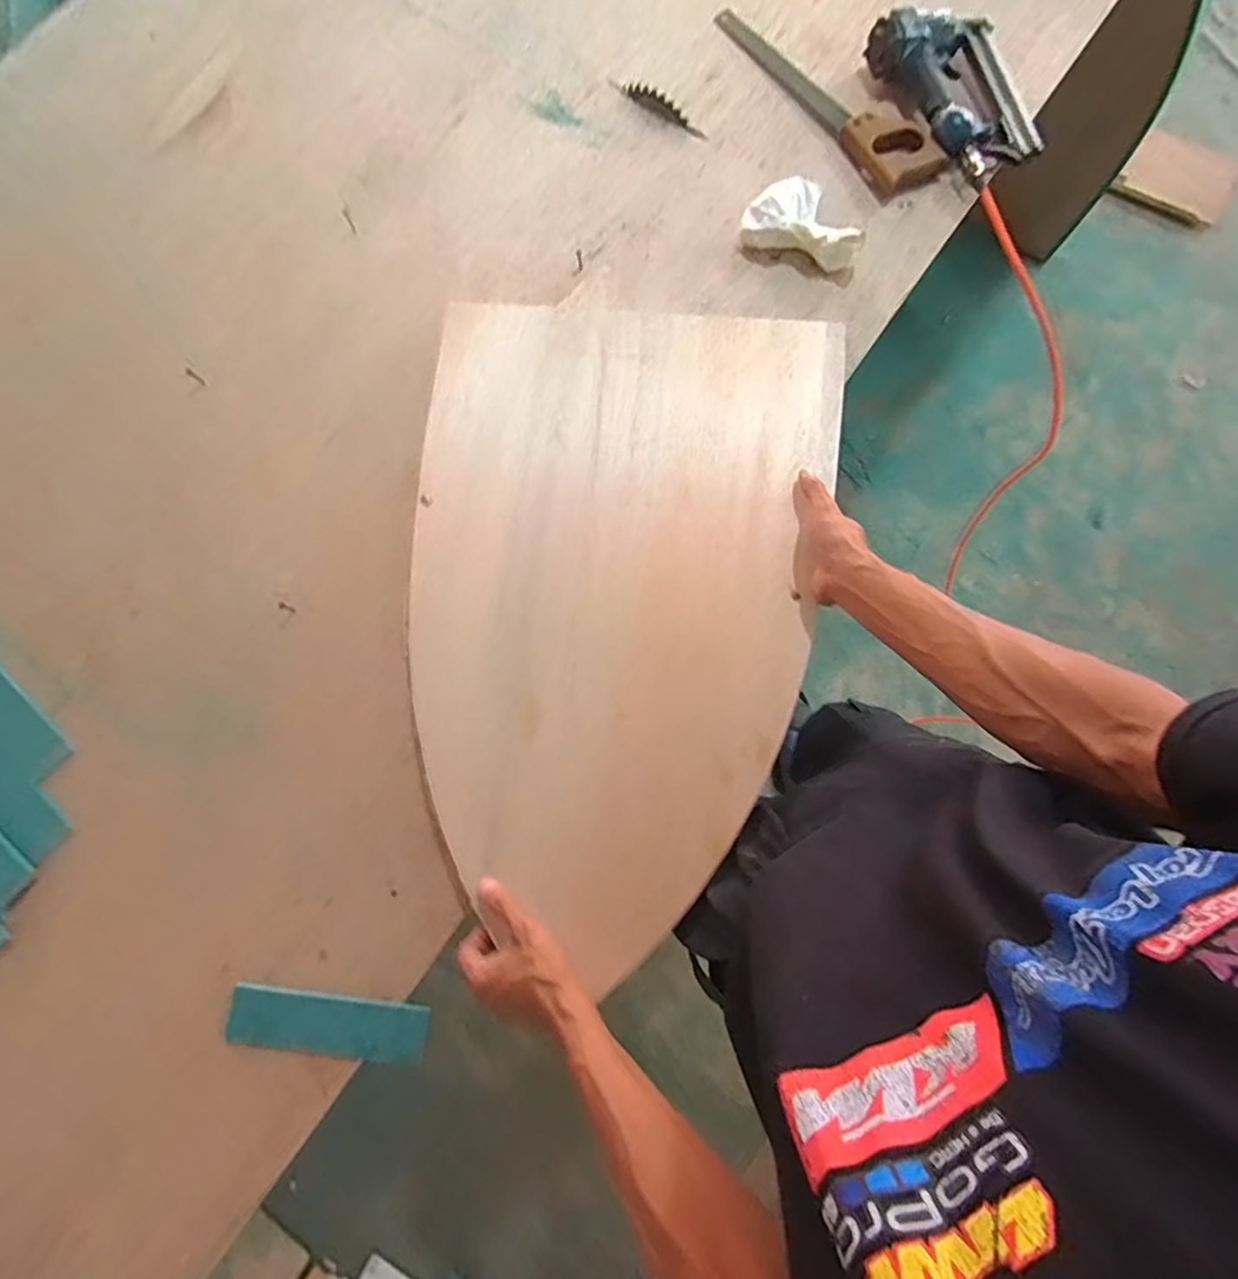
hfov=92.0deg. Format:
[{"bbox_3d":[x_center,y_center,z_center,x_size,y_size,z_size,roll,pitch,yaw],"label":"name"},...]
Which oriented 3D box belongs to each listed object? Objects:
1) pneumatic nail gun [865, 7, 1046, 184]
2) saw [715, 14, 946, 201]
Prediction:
[{"bbox_3d":[0.465,-0.737,0.791,0.165,0.056,0.249,-28,80,-5],"label":"pneumatic nail gun"},{"bbox_3d":[0.286,-0.757,0.811,0.111,0.019,0.385,-35,80,-6],"label":"saw"}]

